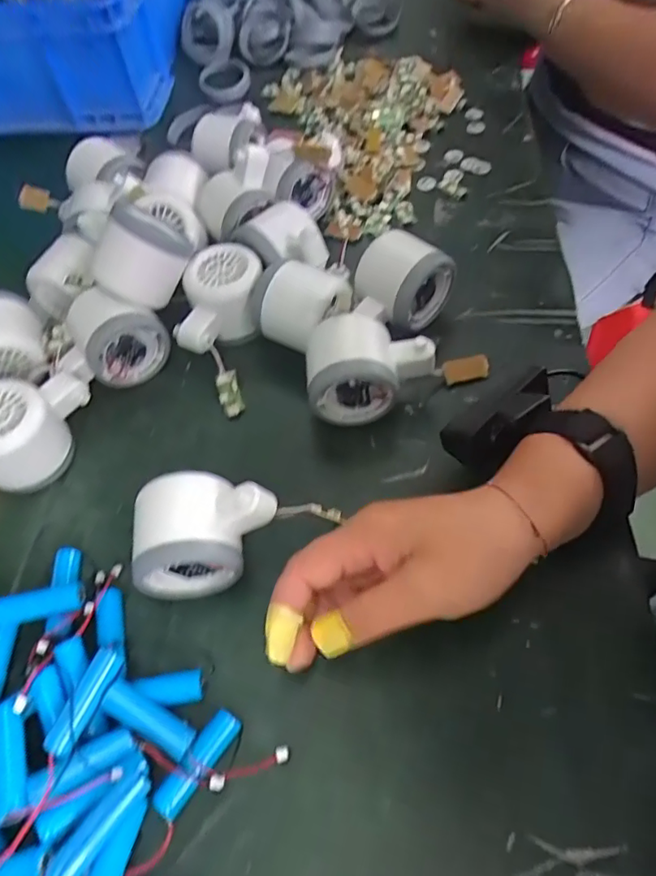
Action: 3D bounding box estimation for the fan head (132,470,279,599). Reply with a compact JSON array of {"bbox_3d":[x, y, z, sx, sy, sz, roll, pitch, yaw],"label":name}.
[{"bbox_3d":[-0.068,0.053,0.310,0.076,0.066,0.056,-4,57,1],"label":"fan head"}]

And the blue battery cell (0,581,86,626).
[{"bbox_3d":[-0.164,0.094,0.309,0.051,0.014,0.015,-10,57,-7],"label":"blue battery cell"}]

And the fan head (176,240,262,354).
[{"bbox_3d":[-0.080,-0.097,0.416,0.052,0.058,0.080,10,58,9],"label":"fan head"}]

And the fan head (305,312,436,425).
[{"bbox_3d":[0.028,-0.046,0.367,0.082,0.059,0.050,-6,57,0],"label":"fan head"}]

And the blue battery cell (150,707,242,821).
[{"bbox_3d":[-0.064,0.159,0.268,0.014,0.014,0.051,29,63,20],"label":"blue battery cell"}]

